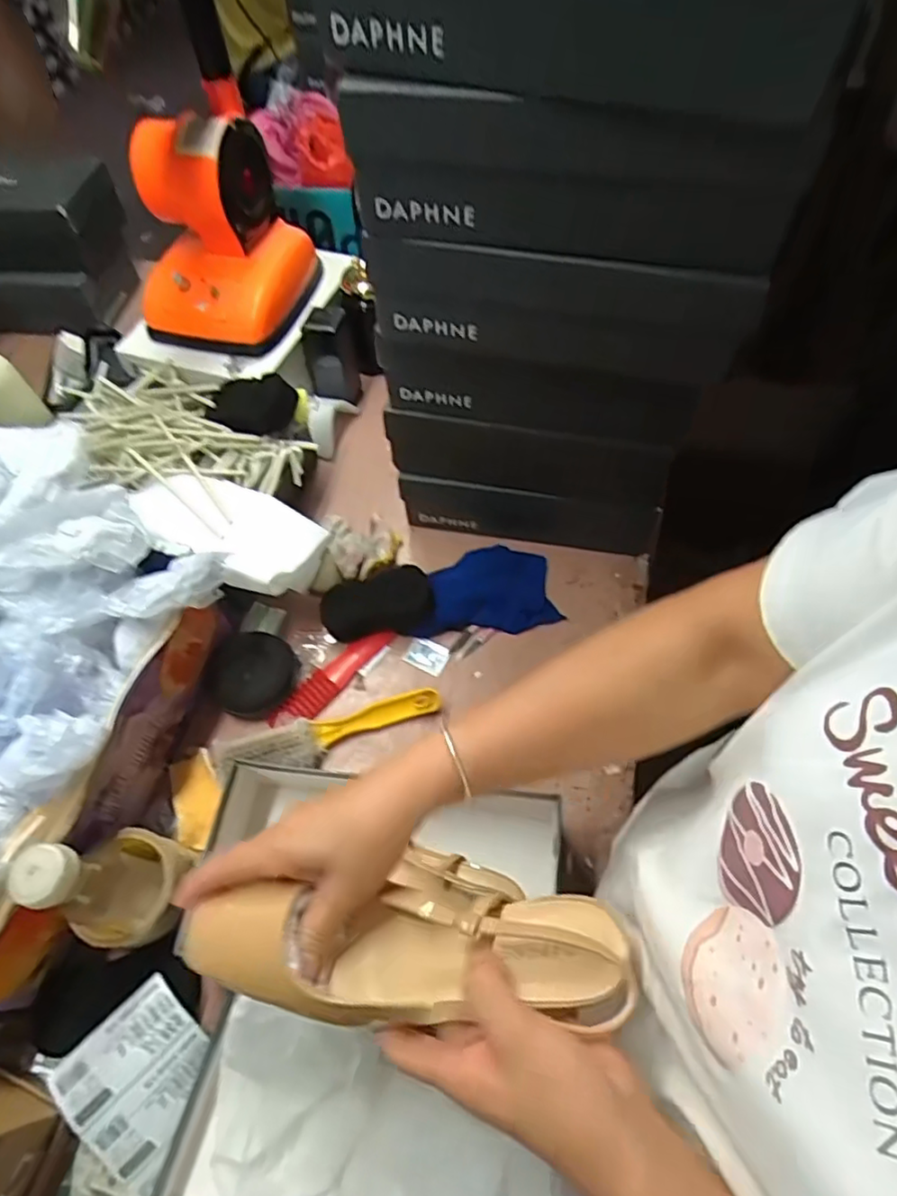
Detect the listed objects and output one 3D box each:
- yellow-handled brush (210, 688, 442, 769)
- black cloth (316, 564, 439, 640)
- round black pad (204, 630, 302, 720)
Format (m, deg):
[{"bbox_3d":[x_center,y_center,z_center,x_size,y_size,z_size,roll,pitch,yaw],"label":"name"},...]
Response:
[{"bbox_3d":[-0.120,0.138,0.636,0.227,0.043,0.057,-12,59,-5],"label":"yellow-handled brush"},{"bbox_3d":[-0.080,0.010,0.706,0.127,0.051,0.059,-10,59,-4],"label":"black cloth"},{"bbox_3d":[-0.211,0.081,0.663,0.089,0.015,0.090,2,85,-24],"label":"round black pad"}]

